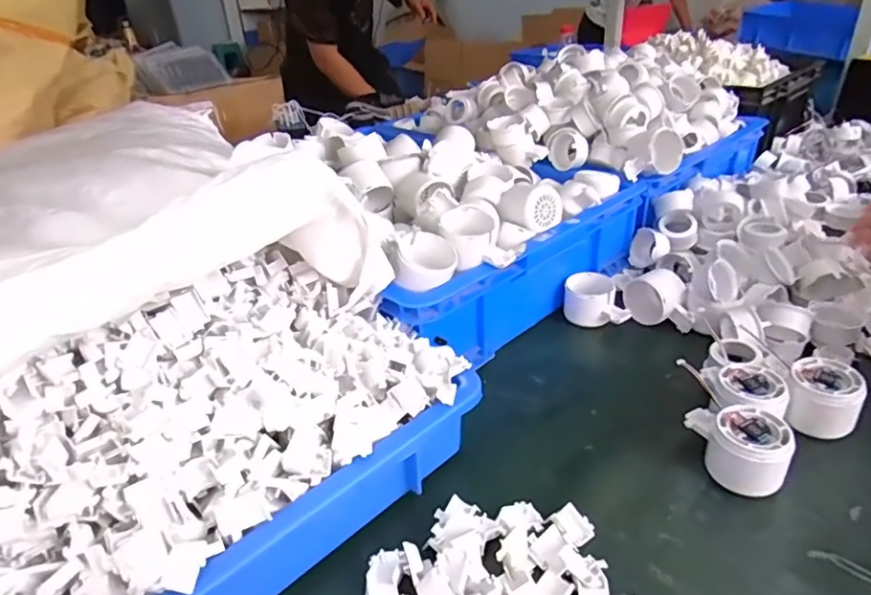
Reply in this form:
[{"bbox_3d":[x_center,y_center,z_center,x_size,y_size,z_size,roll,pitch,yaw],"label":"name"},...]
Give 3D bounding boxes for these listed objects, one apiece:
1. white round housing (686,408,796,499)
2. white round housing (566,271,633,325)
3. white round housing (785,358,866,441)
[{"bbox_3d":[0.248,0.124,0.469,0.084,0.052,0.061,22,38,37],"label":"white round housing"},{"bbox_3d":[0.195,0.007,0.680,0.079,0.053,0.046,12,33,25],"label":"white round housing"},{"bbox_3d":[0.346,0.090,0.505,0.059,0.051,0.052,15,35,30],"label":"white round housing"}]

